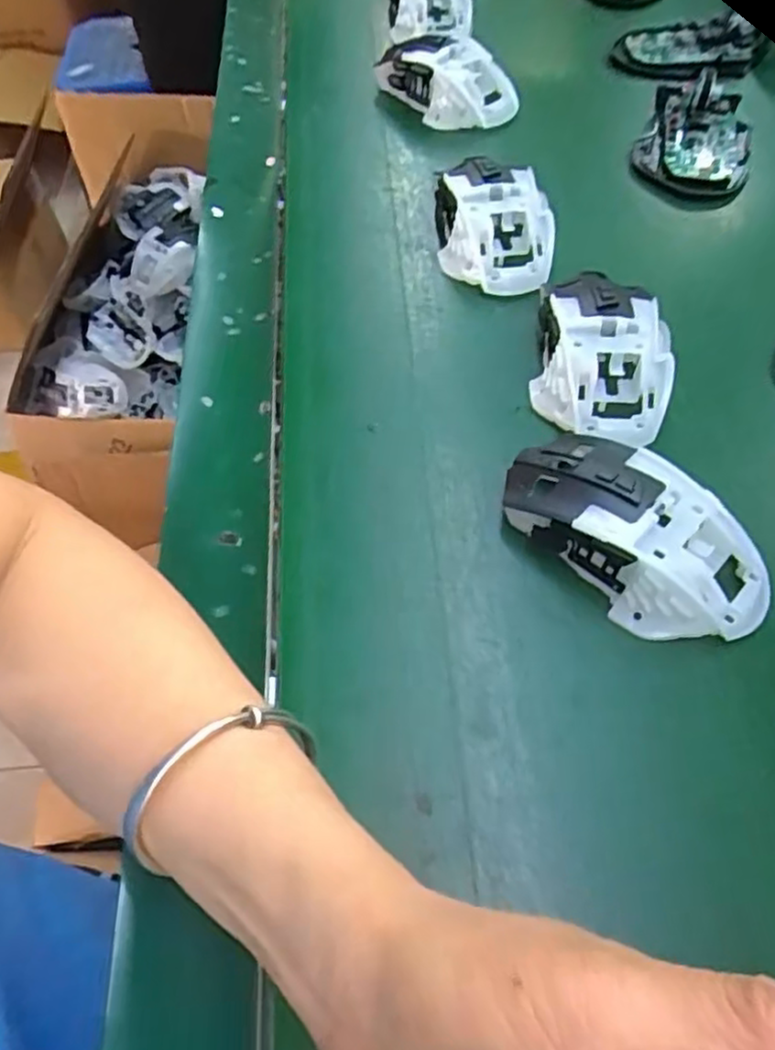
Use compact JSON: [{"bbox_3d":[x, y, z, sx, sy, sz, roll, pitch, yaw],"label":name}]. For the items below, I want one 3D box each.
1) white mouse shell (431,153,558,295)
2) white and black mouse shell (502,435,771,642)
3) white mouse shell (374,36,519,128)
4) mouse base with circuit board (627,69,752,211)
[{"bbox_3d":[0.062,-0.173,0.411,0.065,0.039,0.075,0,58,3],"label":"white mouse shell"},{"bbox_3d":[0.103,0.001,0.296,0.112,0.035,0.058,38,66,23],"label":"white and black mouse shell"},{"bbox_3d":[0.043,-0.320,0.513,0.057,0.041,0.104,-35,62,-18],"label":"white mouse shell"},{"bbox_3d":[0.202,-0.254,0.463,0.071,0.024,0.111,21,61,16],"label":"mouse base with circuit board"}]

